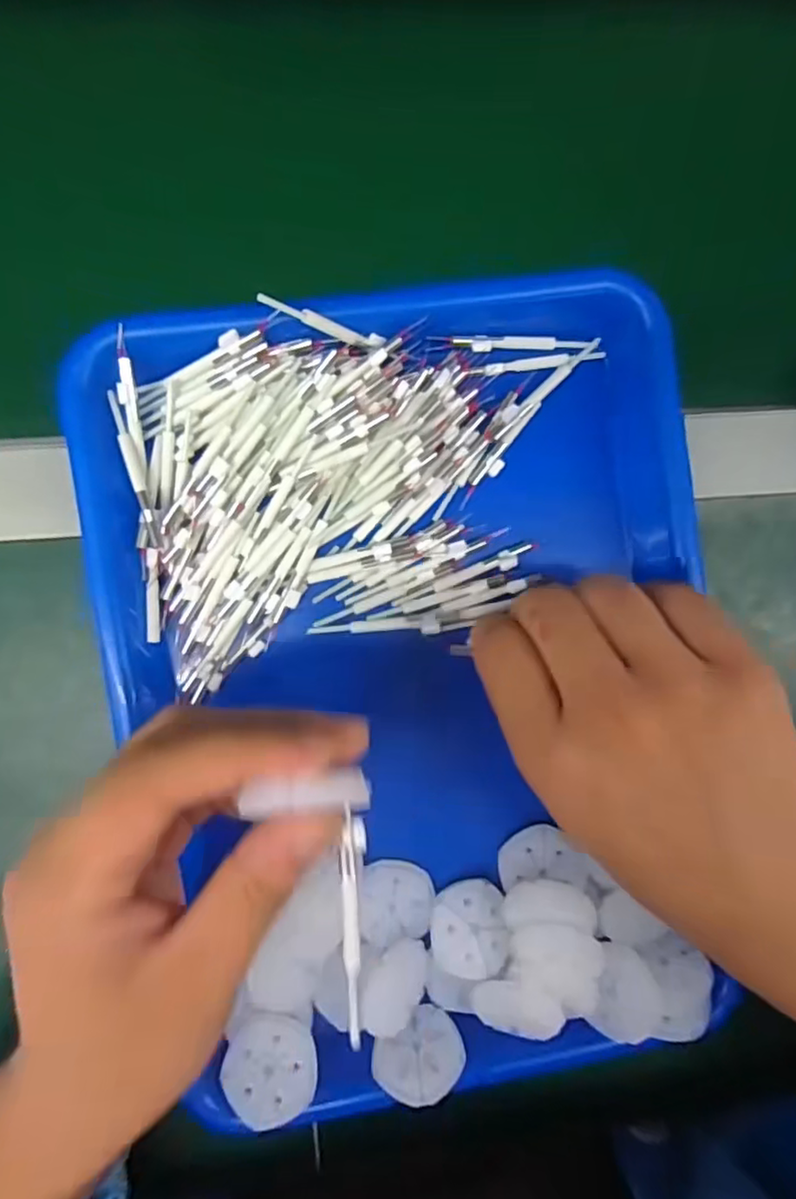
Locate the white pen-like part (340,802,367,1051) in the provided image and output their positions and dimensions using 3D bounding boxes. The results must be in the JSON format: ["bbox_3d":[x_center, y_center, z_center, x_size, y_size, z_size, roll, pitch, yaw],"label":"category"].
[{"bbox_3d":[-0.013,0.091,0.179,0.007,0.004,0.061,0,73,-6],"label":"white pen-like part"}]

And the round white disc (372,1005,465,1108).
[{"bbox_3d":[0.010,0.193,0.266,0.037,0.031,0.007,-23,126,-27],"label":"round white disc"}]

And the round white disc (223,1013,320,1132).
[{"bbox_3d":[-0.053,0.194,0.261,0.038,0.004,0.037,2,62,-5],"label":"round white disc"}]

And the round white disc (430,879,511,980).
[{"bbox_3d":[0.031,0.142,0.273,0.034,0.004,0.037,3,69,-8],"label":"round white disc"}]

